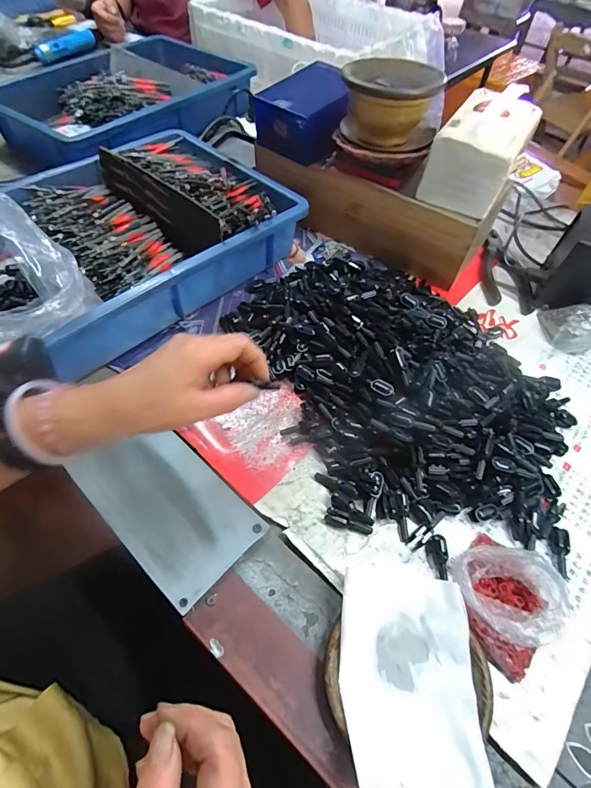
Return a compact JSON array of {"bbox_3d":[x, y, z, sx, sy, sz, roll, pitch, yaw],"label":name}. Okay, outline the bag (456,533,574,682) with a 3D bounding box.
[{"bbox_3d":[0.167,0.157,0.304,0.076,0.038,0.089,-24,61,-19],"label":"bag"}]

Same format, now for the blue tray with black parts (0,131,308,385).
[{"bbox_3d":[-0.229,-0.198,0.487,0.413,0.085,0.286,-38,66,-24],"label":"blue tray with black parts"}]

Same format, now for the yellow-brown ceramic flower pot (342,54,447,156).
[{"bbox_3d":[0.114,-0.342,0.465,0.116,0.070,0.102,18,60,7],"label":"yellow-brown ceramic flower pot"}]

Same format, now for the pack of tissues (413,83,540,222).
[{"bbox_3d":[0.214,-0.285,0.451,0.087,0.099,0.105,28,59,15],"label":"pack of tissues"}]

